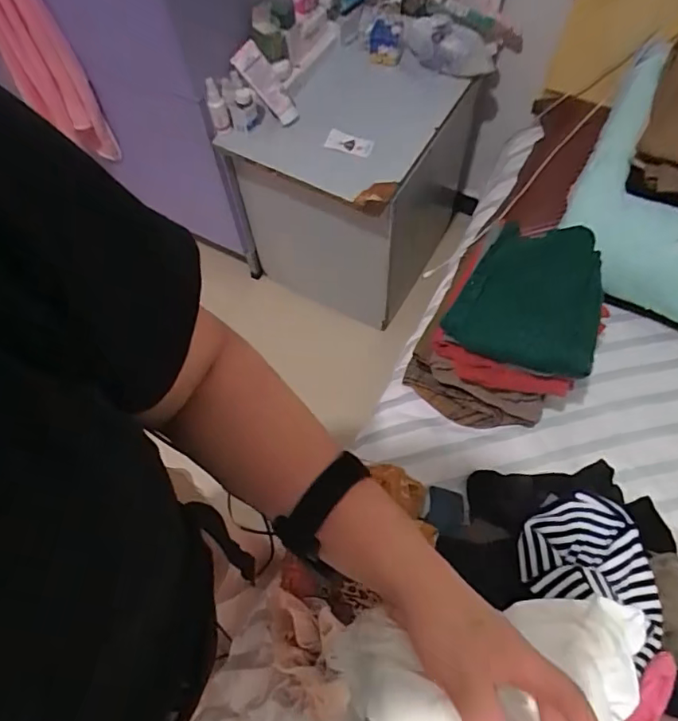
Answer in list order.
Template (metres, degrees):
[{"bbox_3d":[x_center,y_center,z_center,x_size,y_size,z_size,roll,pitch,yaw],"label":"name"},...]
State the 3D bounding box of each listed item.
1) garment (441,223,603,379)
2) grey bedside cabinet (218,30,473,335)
[{"bbox_3d":[0.276,-0.114,0.776,0.195,0.097,0.228,13,65,8],"label":"garment"},{"bbox_3d":[0.028,-0.458,1.289,0.405,0.513,0.481,28,68,15],"label":"grey bedside cabinet"}]

